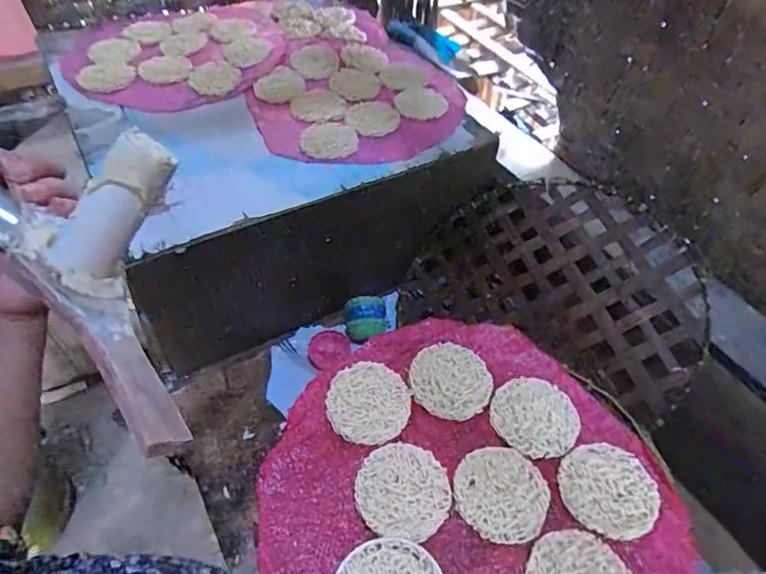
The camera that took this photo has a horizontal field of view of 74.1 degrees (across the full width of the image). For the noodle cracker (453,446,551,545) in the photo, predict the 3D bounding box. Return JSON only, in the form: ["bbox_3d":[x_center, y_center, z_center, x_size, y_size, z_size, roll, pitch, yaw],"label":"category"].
[{"bbox_3d":[0.101,0.175,0.432,0.077,0.004,0.078,2,50,-2],"label":"noodle cracker"}]

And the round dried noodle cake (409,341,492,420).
[{"bbox_3d":[0.068,0.089,0.500,0.078,0.004,0.080,2,50,-2],"label":"round dried noodle cake"}]

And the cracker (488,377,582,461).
[{"bbox_3d":[0.144,0.120,0.477,0.077,0.004,0.078,2,50,-2],"label":"cracker"}]

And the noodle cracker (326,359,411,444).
[{"bbox_3d":[-0.013,0.106,0.479,0.076,0.011,0.080,2,50,-2],"label":"noodle cracker"}]

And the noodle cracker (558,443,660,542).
[{"bbox_3d":[0.193,0.174,0.436,0.078,0.007,0.077,2,50,-2],"label":"noodle cracker"}]

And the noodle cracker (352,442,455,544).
[{"bbox_3d":[0.017,0.171,0.430,0.076,0.007,0.076,8,50,2],"label":"noodle cracker"}]

